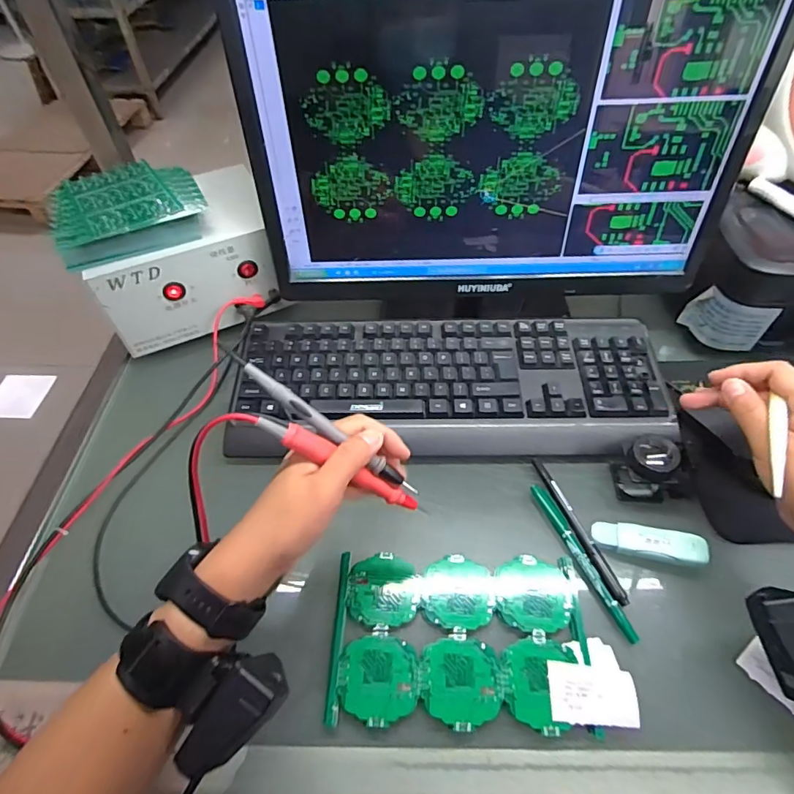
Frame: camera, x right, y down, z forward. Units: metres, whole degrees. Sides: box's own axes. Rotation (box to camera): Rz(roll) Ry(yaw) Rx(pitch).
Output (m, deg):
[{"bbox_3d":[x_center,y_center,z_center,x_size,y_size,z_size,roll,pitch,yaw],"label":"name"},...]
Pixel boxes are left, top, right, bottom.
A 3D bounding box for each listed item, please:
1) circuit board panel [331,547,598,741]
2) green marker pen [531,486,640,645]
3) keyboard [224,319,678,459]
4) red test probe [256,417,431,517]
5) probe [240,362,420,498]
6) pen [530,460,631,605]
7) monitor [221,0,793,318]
[{"bbox_3d":[0.046,0.179,0.362,0.185,0.004,0.117,1,51,3],"label":"circuit board panel"},{"bbox_3d":[0.151,0.131,0.394,0.012,0.006,0.136,-18,54,-12],"label":"green marker pen"},{"bbox_3d":[0.054,-0.013,0.492,0.426,0.035,0.157,-1,52,1],"label":"keyboard"},{"bbox_3d":[-0.032,0.048,0.316,0.131,0.010,0.014,36,49,-25],"label":"red test probe"},{"bbox_3d":[-0.042,0.025,0.319,0.142,0.013,0.014,39,57,-10],"label":"probe"},{"bbox_3d":[0.153,0.108,0.409,0.012,0.008,0.137,-14,53,-9],"label":"pen"},{"bbox_3d":[0.089,-0.213,0.437,0.436,0.309,0.067,-2,52,1],"label":"monitor"}]

